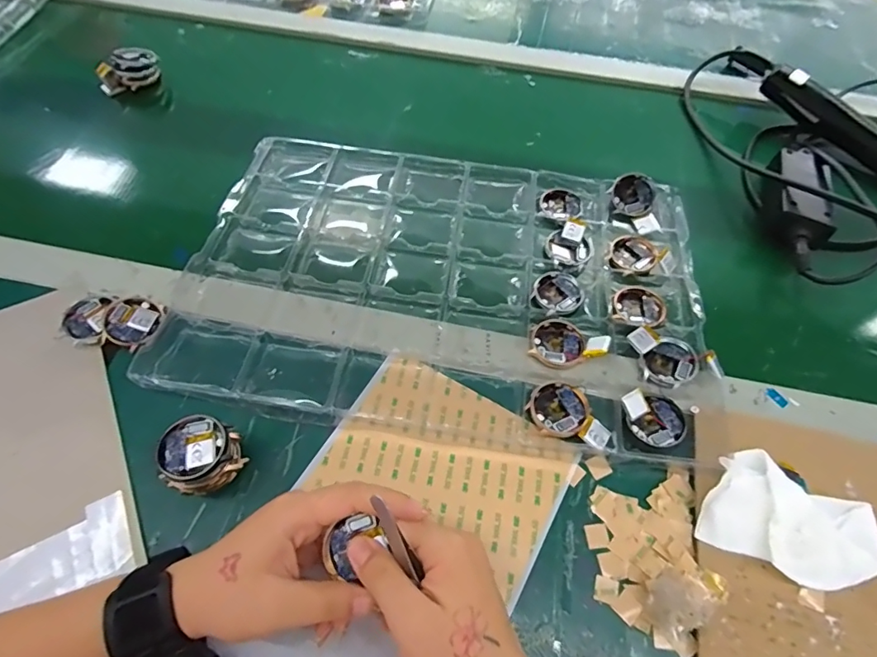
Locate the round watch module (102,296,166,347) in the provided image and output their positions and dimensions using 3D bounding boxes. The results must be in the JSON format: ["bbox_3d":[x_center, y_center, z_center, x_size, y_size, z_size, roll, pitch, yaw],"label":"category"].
[{"bbox_3d":[-0.251,-0.008,0.394,0.044,0.010,0.043,1,59,-1],"label":"round watch module"}]

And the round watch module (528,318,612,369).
[{"bbox_3d":[0.105,0.013,0.394,0.056,0.016,0.043,35,64,18],"label":"round watch module"}]

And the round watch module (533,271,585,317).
[{"bbox_3d":[0.108,-0.033,0.431,0.045,0.004,0.044,1,59,-1],"label":"round watch module"}]

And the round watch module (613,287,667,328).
[{"bbox_3d":[0.177,-0.021,0.423,0.046,0.008,0.043,1,59,-1],"label":"round watch module"}]

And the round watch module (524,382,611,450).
[{"bbox_3d":[0.097,0.068,0.364,0.044,0.016,0.059,-23,62,-15],"label":"round watch module"}]

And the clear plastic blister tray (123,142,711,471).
[{"bbox_3d":[0.008,-0.050,0.432,0.436,0.020,0.294,9,59,3],"label":"clear plastic blister tray"}]

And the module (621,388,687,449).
[{"bbox_3d":[0.161,0.068,0.360,0.047,0.012,0.040,12,59,5],"label":"module"}]

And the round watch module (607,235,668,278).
[{"bbox_3d":[0.186,-0.070,0.457,0.043,0.009,0.045,1,59,-1],"label":"round watch module"}]

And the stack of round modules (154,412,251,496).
[{"bbox_3d":[-0.162,0.089,0.331,0.045,0.037,0.045,13,59,6],"label":"stack of round modules"}]

